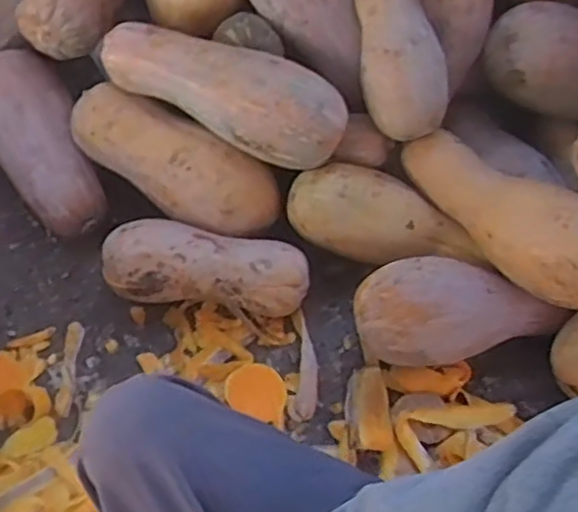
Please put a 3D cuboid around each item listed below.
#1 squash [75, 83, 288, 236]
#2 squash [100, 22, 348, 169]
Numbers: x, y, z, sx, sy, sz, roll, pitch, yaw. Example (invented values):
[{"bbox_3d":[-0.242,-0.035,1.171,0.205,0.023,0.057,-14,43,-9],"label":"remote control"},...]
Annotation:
[{"bbox_3d":[-0.195,-0.153,1.124,0.367,0.121,0.110,22,57,13],"label":"squash"},{"bbox_3d":[-0.100,-0.258,1.081,0.387,0.117,0.114,21,57,13],"label":"squash"}]

